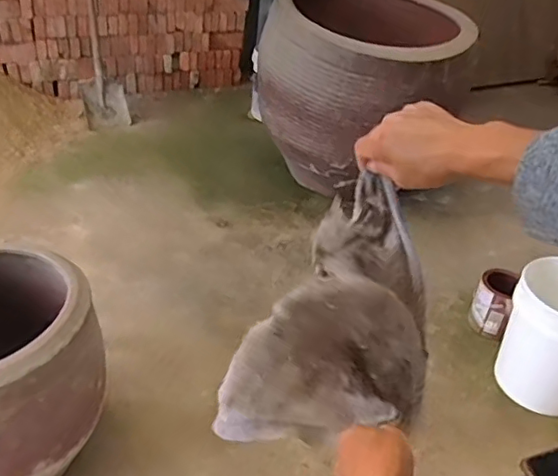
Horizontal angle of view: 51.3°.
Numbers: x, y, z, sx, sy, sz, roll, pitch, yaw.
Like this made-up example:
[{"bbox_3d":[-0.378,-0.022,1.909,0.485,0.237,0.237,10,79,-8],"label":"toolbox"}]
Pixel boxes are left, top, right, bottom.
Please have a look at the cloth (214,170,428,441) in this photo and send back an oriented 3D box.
[{"bbox_3d":[0.066,0.077,0.540,0.152,0.161,0.212,21,37,19],"label":"cloth"}]

